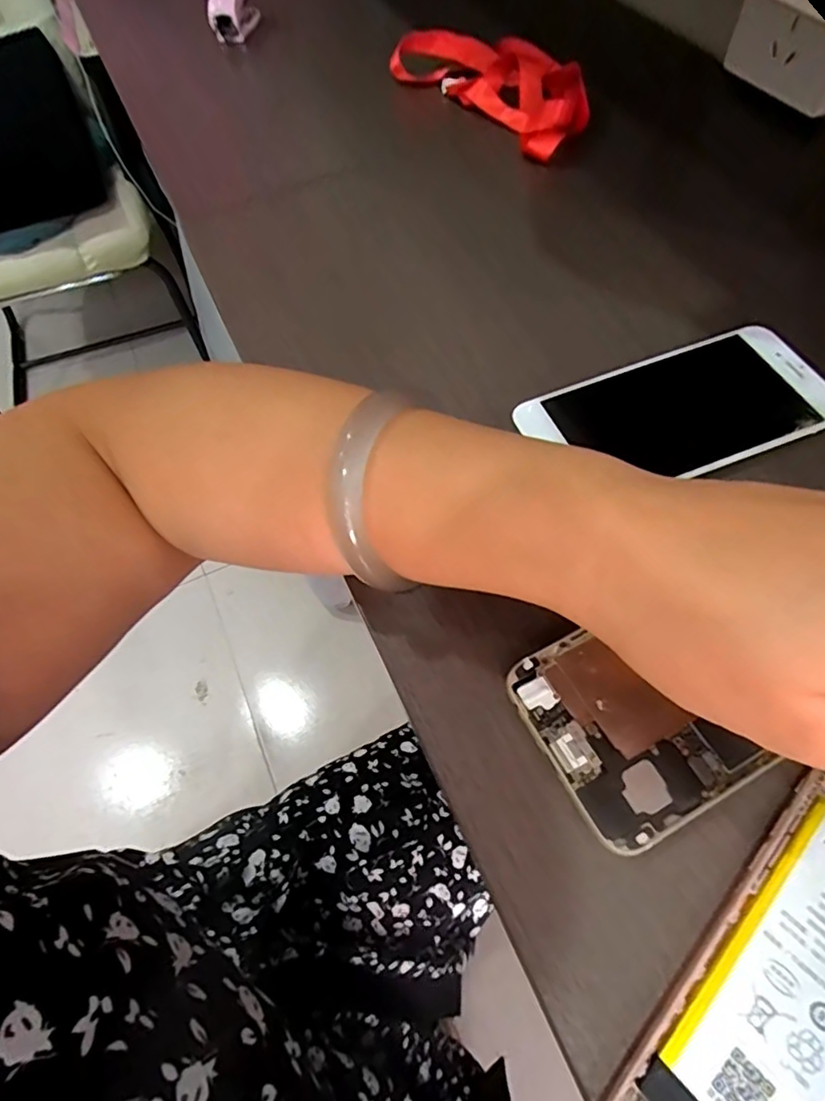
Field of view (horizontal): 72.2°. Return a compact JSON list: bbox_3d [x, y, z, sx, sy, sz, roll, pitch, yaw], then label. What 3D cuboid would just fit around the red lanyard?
[{"bbox_3d":[0.063,-0.328,0.392,0.079,0.023,0.161,-35,65,-15],"label":"red lanyard"}]

